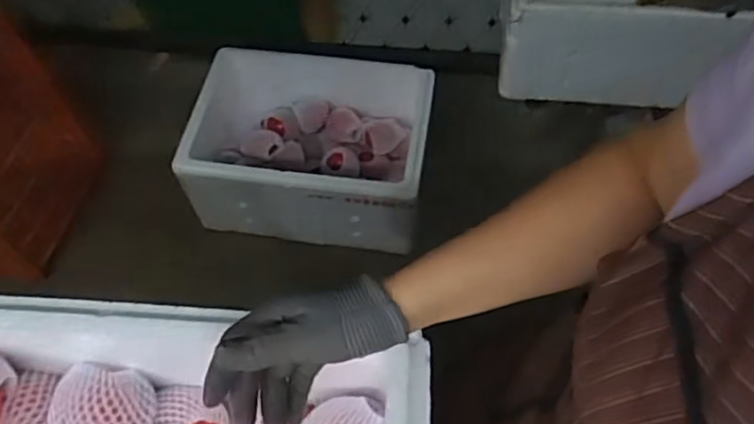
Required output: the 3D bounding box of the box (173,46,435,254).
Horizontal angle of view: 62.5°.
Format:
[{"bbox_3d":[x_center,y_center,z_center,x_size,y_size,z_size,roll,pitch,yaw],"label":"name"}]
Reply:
[{"bbox_3d":[-0.157,-0.160,1.455,0.537,0.278,0.374,7,59,5],"label":"box"}]

